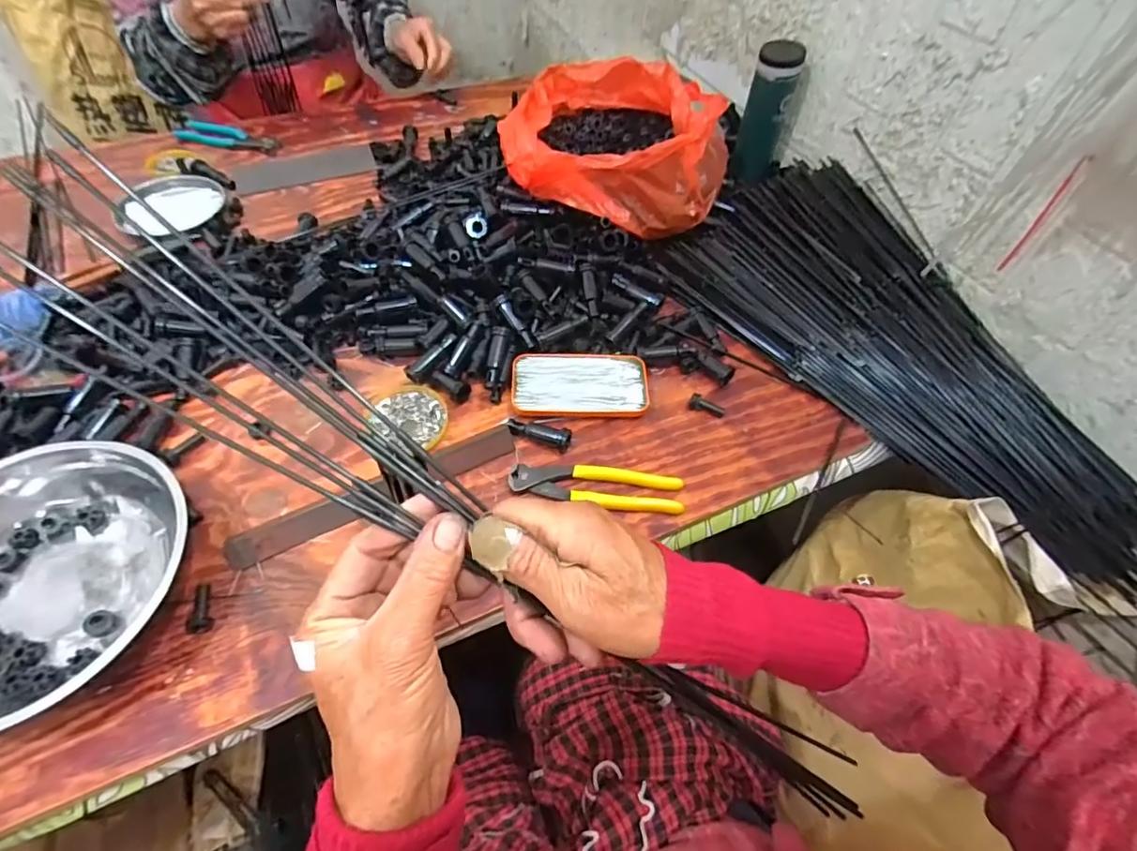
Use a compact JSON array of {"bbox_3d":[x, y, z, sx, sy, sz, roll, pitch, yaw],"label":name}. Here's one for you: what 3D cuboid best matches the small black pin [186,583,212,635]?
[{"bbox_3d":[-0.301,0.147,0.438,0.014,0.015,0.042,-20,59,-17],"label":"small black pin"}]

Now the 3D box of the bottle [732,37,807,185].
[{"bbox_3d":[0.285,-0.447,0.776,0.064,0.175,0.060,19,56,10],"label":"bottle"}]

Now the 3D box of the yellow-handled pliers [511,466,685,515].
[{"bbox_3d":[0.026,0.061,0.518,0.163,0.017,0.039,4,55,0],"label":"yellow-handled pliers"}]

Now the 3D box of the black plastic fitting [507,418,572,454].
[{"bbox_3d":[-0.030,0.007,0.543,0.066,0.017,0.020,16,56,8],"label":"black plastic fitting"}]

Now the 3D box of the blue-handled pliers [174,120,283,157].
[{"bbox_3d":[-0.536,-0.453,0.846,0.161,0.023,0.045,12,55,5],"label":"blue-handled pliers"}]

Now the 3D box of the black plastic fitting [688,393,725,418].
[{"bbox_3d":[0.151,-0.022,0.586,0.040,0.015,0.014,23,56,-3],"label":"black plastic fitting"}]

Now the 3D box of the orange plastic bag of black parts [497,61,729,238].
[{"bbox_3d":[0.063,-0.358,0.709,0.283,0.126,0.261,12,55,5],"label":"orange plastic bag of black parts"}]

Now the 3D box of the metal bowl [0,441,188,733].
[{"bbox_3d":[-0.405,0.125,0.412,0.214,0.074,0.202,2,55,-2],"label":"metal bowl"}]

